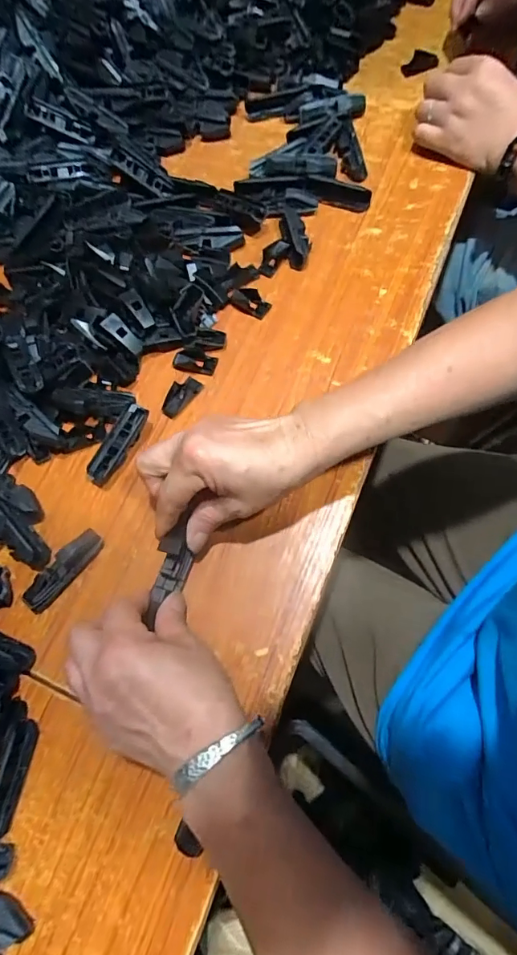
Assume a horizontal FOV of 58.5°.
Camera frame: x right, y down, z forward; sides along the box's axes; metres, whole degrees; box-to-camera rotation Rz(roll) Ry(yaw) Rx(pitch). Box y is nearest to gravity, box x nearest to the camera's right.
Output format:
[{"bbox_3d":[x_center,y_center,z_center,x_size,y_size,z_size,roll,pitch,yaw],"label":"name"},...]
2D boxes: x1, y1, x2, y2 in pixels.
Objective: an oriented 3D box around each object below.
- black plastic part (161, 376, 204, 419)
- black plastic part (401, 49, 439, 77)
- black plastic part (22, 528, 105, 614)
[{"bbox_3d":[-0.071,-0.074,0.421,0.023,0.006,0.042,37,78,18],"label":"black plastic part"},{"bbox_3d":[0.189,-0.480,0.535,0.042,0.020,0.019,-13,68,2],"label":"black plastic part"},{"bbox_3d":[-0.155,0.074,0.370,0.019,0.024,0.073,37,78,18],"label":"black plastic part"}]

